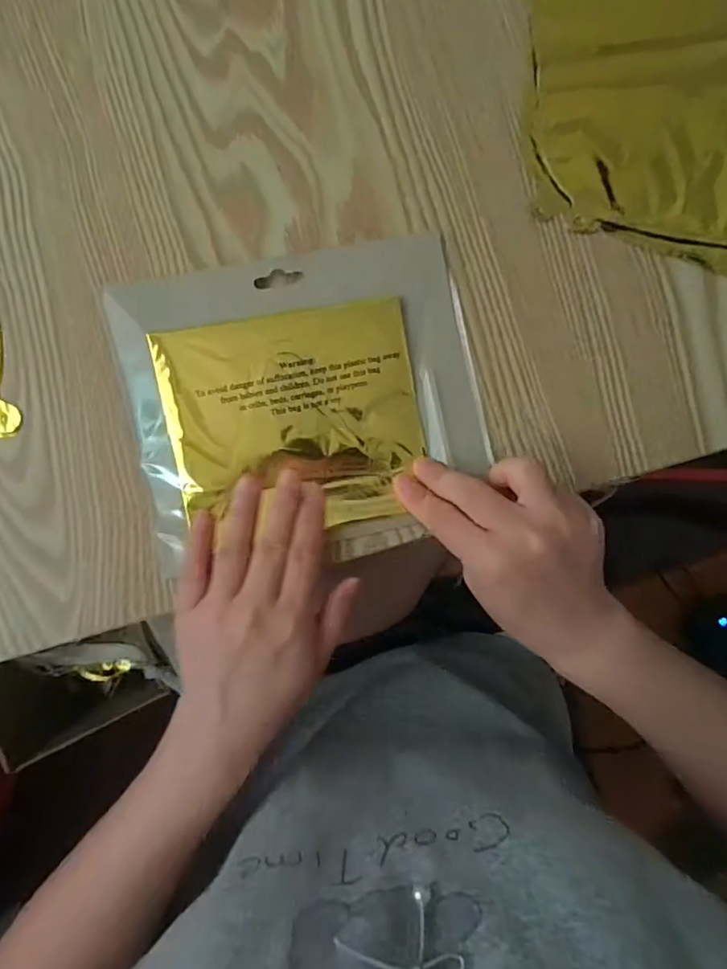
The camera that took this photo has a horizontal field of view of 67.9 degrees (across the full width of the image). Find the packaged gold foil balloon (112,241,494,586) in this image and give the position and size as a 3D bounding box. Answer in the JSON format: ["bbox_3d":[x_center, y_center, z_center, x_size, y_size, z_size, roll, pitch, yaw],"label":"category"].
[{"bbox_3d":[-0.031,-0.044,0.307,0.191,0.014,0.167,-11,90,-4],"label":"packaged gold foil balloon"}]

